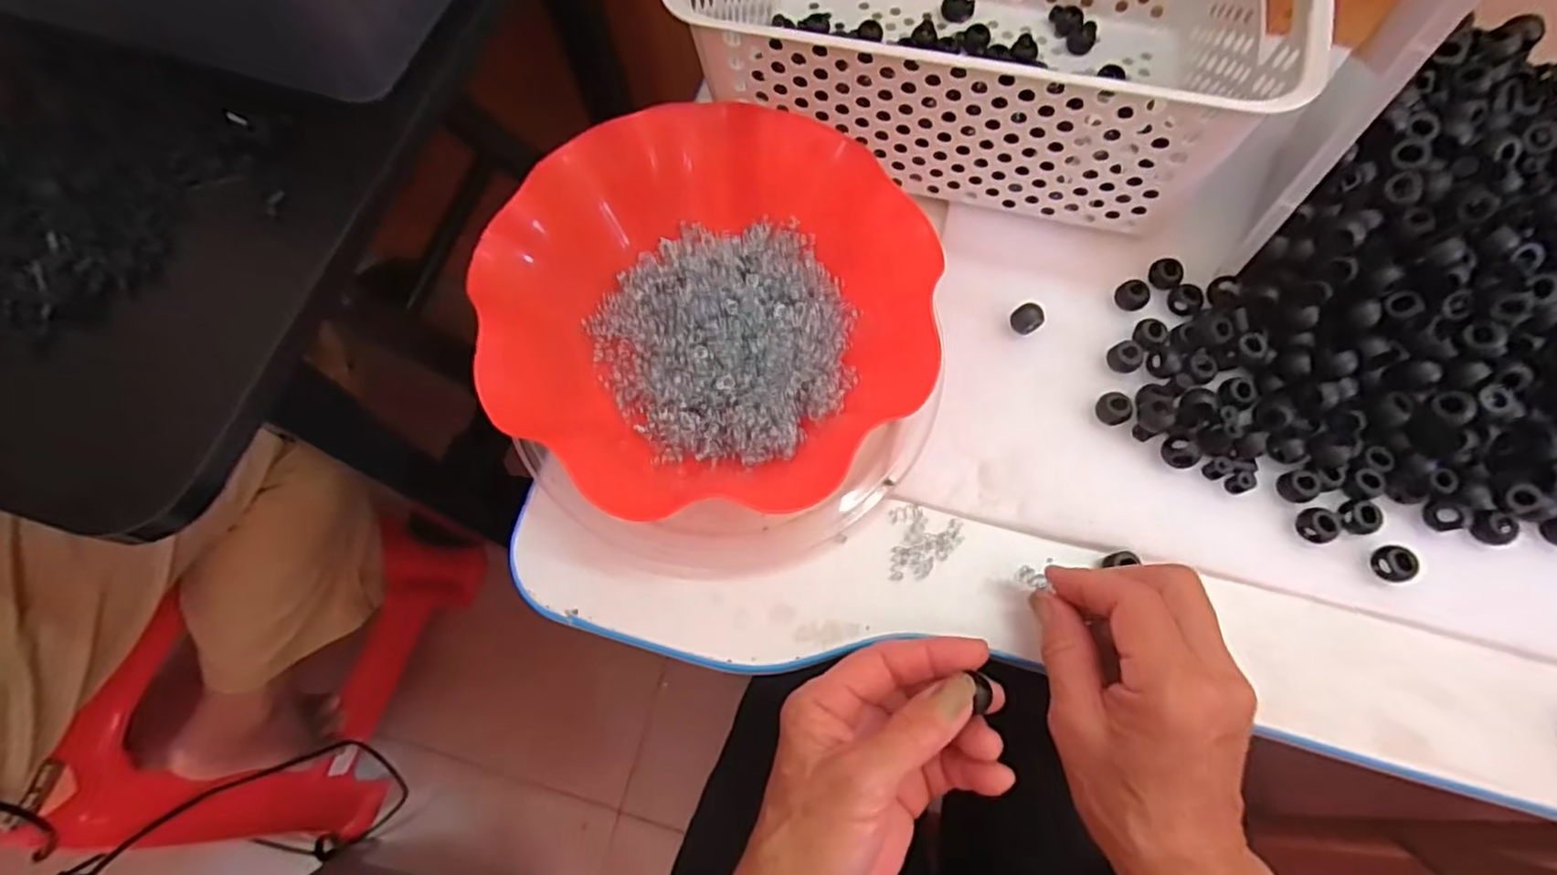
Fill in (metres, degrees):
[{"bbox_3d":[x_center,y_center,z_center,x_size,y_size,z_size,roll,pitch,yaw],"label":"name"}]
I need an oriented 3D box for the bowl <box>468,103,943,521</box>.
[{"bbox_3d":[-0.034,-0.066,0.358,0.215,0.059,0.212,0,70,0],"label":"bowl"}]

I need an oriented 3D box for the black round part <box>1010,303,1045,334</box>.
[{"bbox_3d":[0.138,-0.067,0.383,0.015,0.010,0.014,0,70,0],"label":"black round part"}]

